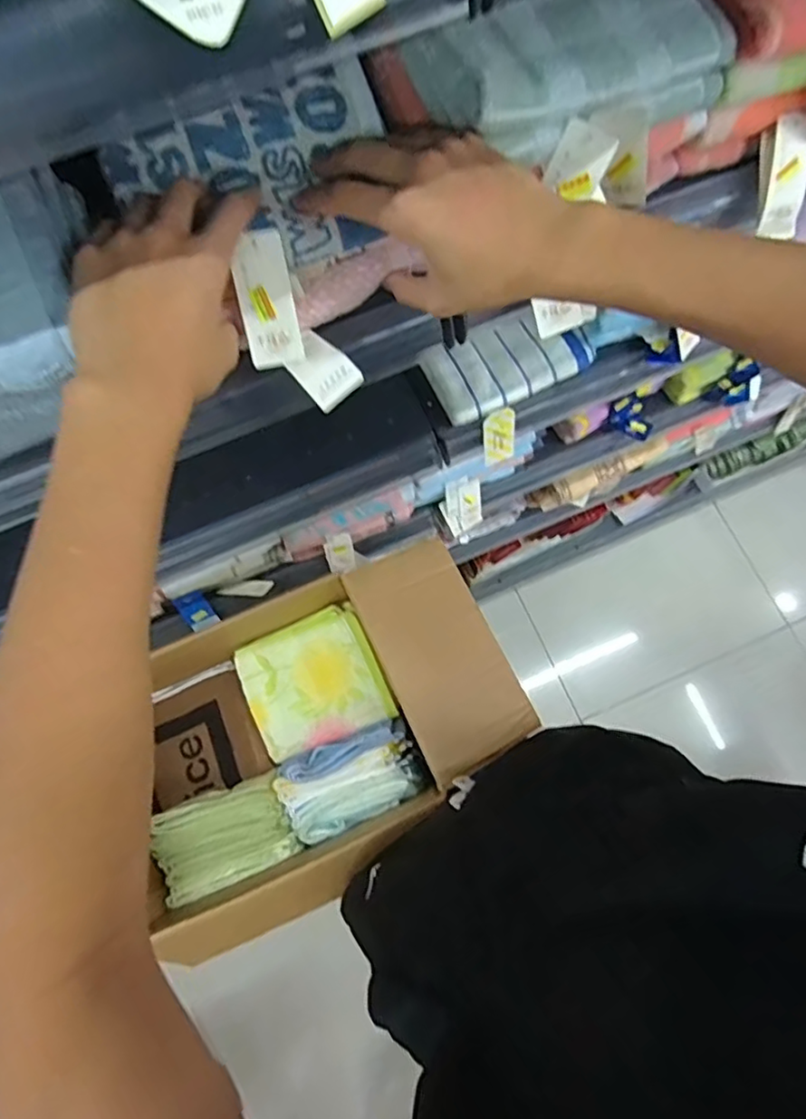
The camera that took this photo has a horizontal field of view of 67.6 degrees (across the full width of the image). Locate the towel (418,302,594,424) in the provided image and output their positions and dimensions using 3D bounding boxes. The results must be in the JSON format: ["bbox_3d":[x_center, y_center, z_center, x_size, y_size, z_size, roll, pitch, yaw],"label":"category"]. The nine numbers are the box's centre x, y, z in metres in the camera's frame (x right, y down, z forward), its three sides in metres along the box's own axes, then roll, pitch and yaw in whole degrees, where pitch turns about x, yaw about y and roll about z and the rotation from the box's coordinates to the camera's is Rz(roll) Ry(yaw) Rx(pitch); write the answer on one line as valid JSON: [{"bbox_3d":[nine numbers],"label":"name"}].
[{"bbox_3d":[0.119,-0.229,0.685,0.175,0.032,0.094,-25,75,-6],"label":"towel"}]

